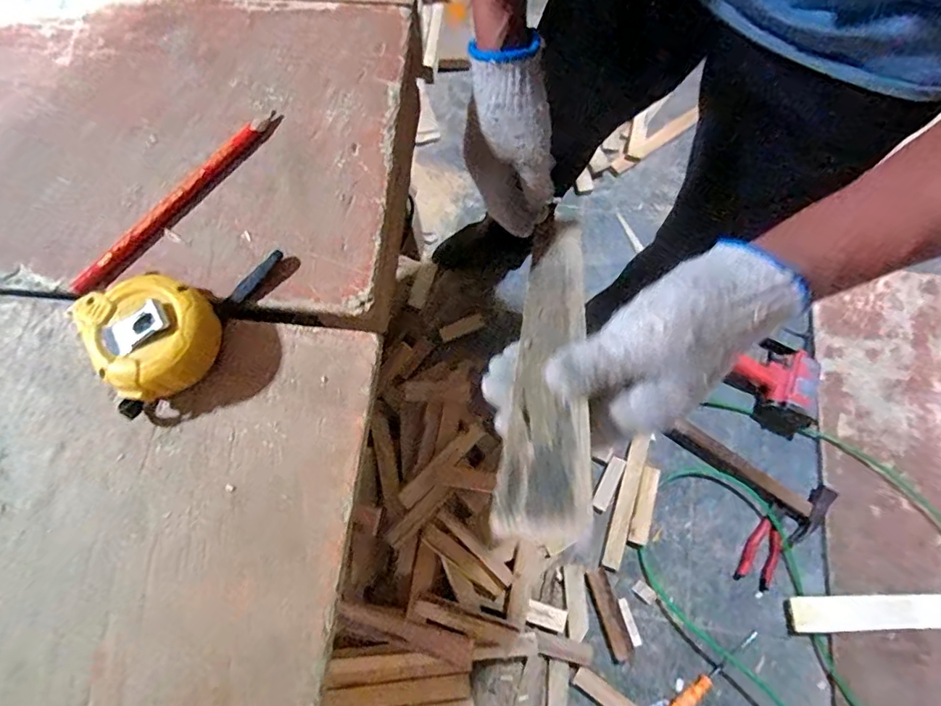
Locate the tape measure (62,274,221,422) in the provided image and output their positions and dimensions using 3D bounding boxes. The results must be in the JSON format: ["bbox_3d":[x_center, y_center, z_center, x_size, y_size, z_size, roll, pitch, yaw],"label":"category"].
[{"bbox_3d":[-0.180,-0.010,0.290,0.067,0.033,0.067,-32,76,-8],"label":"tape measure"}]

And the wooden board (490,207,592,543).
[{"bbox_3d":[0.053,-0.022,0.337,0.044,0.013,0.329,-10,32,17],"label":"wooden board"}]

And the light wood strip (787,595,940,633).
[{"bbox_3d":[0.977,0.504,0.979,0.680,0.018,0.060,-1,73,-1],"label":"light wood strip"}]

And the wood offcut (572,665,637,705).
[{"bbox_3d":[0.270,0.653,0.937,0.170,0.011,0.037,33,76,9],"label":"wood offcut"}]

